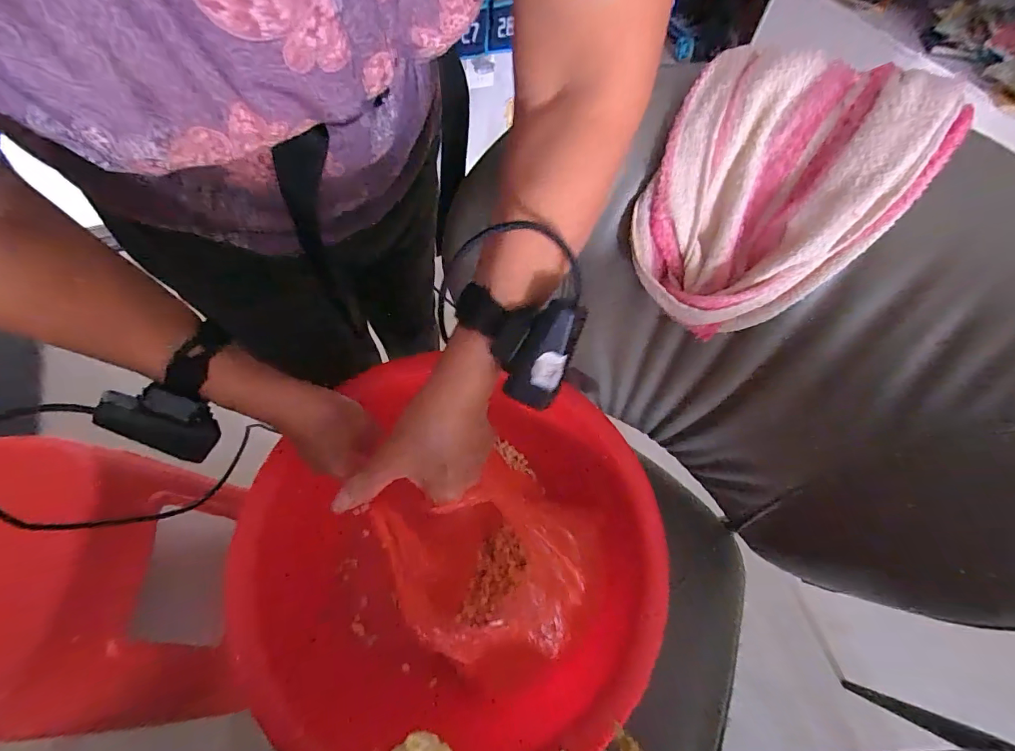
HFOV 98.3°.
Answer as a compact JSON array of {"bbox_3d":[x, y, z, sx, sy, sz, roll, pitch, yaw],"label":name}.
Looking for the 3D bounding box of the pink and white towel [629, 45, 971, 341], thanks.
[{"bbox_3d":[0.192,-0.132,0.334,0.170,0.212,0.046,32,24,16],"label":"pink and white towel"}]

